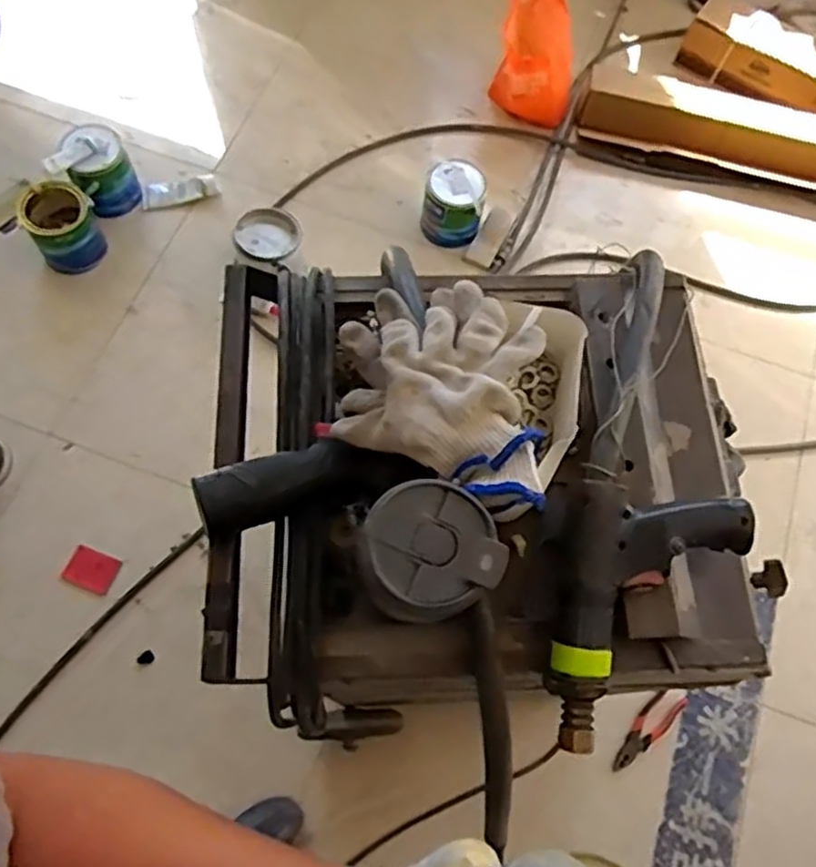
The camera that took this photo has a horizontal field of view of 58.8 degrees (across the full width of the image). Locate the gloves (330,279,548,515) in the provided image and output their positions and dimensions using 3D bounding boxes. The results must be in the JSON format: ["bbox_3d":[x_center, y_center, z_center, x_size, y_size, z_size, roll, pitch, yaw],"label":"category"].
[{"bbox_3d":[0.023,-0.039,0.573,0.165,0.097,0.213,7,67,-1],"label":"gloves"}]

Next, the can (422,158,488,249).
[{"bbox_3d":[0.119,-0.578,1.822,0.138,0.183,0.139,1,68,-3],"label":"can"}]

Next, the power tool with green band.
[{"bbox_3d":[0.192,0.145,0.568,0.155,0.069,0.197,7,67,-1],"label":"power tool with green band"}]

